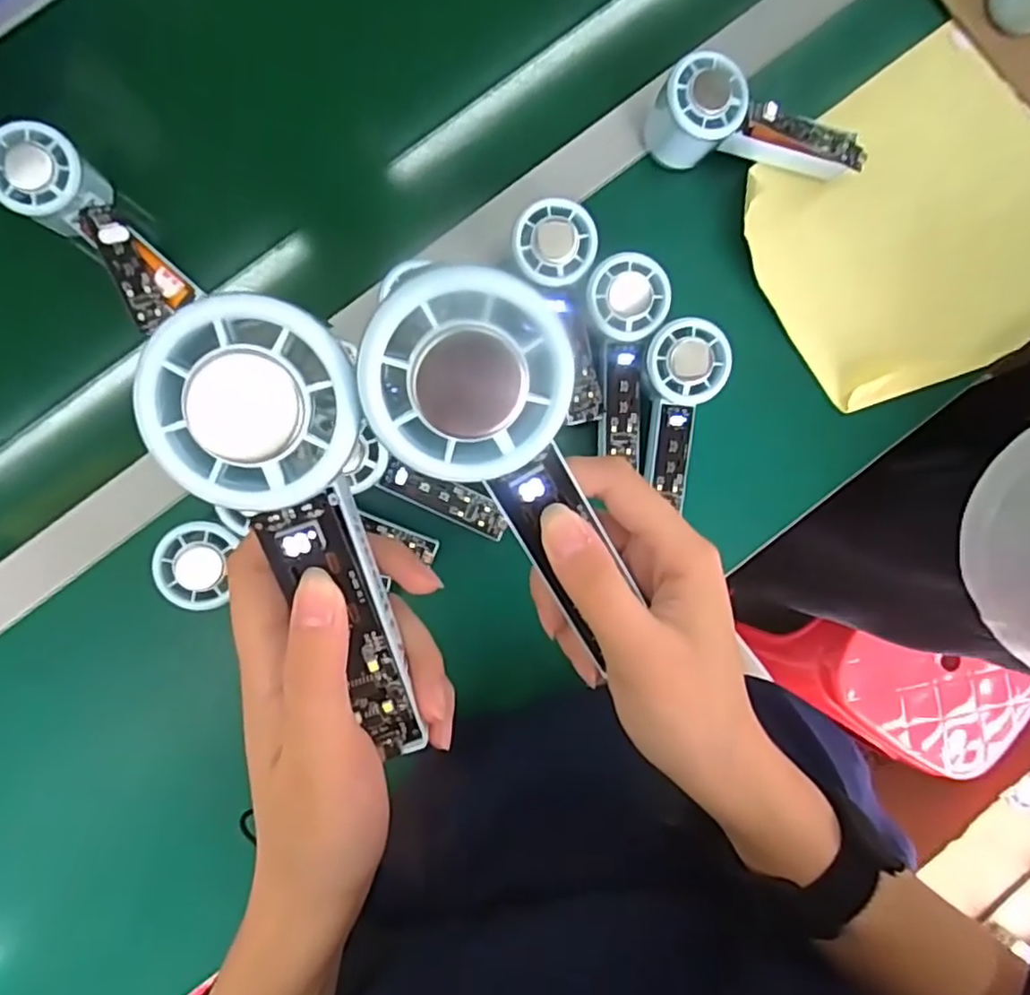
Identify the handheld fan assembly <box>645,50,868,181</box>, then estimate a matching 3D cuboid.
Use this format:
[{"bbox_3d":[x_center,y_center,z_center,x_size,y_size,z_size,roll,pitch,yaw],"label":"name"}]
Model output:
[{"bbox_3d":[0.175,-0.263,0.484,0.151,0.059,0.050,19,90,-4],"label":"handheld fan assembly"}]

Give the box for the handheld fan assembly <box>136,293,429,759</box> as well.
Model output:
[{"bbox_3d":[-0.060,0.014,0.205,0.053,0.022,0.148,-18,114,-3],"label":"handheld fan assembly"}]

